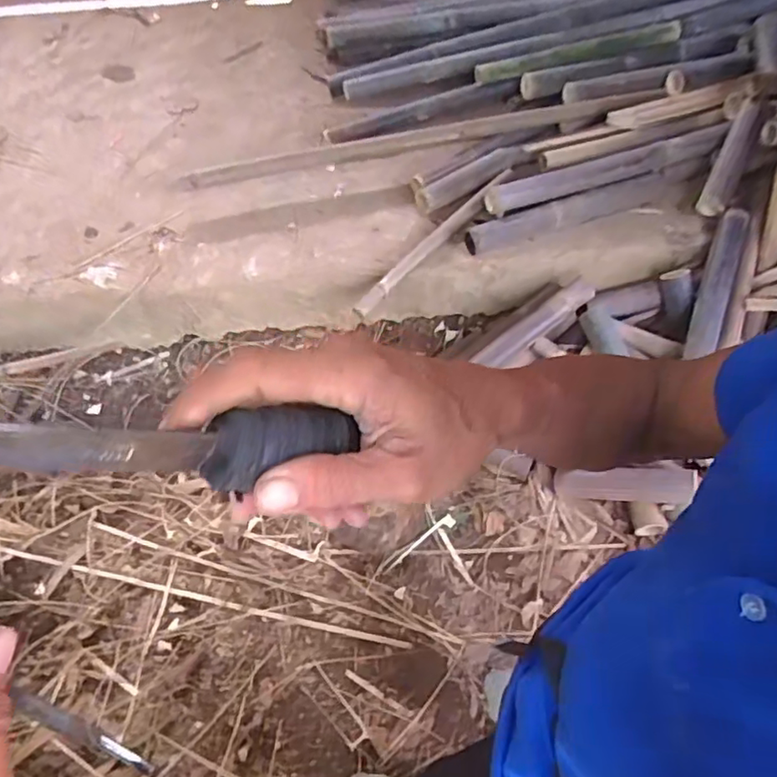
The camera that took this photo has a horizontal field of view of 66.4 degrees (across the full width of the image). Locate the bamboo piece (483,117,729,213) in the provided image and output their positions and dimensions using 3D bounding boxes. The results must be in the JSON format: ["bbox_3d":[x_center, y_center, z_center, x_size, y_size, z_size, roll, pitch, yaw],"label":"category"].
[{"bbox_3d":[0.659,-0.646,1.727,0.797,0.068,0.098,-20,59,-9],"label":"bamboo piece"}]

